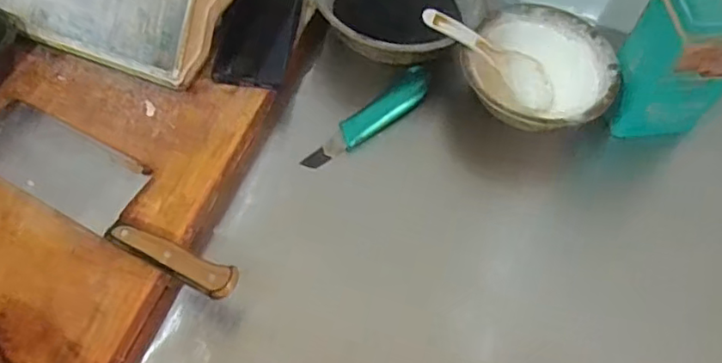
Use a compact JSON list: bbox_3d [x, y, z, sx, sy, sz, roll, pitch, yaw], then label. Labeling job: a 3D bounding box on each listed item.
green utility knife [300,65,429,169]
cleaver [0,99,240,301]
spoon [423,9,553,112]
[{"bbox_3d":[0.011,-0.062,0.627,0.159,0.022,0.034,-39,69,-23],"label":"green utility knife"},{"bbox_3d":[-0.227,0.005,0.534,0.299,0.033,0.076,27,62,12],"label":"cleaver"},{"bbox_3d":[0.139,-0.136,0.643,0.170,0.024,0.045,31,60,-20],"label":"spoon"}]

